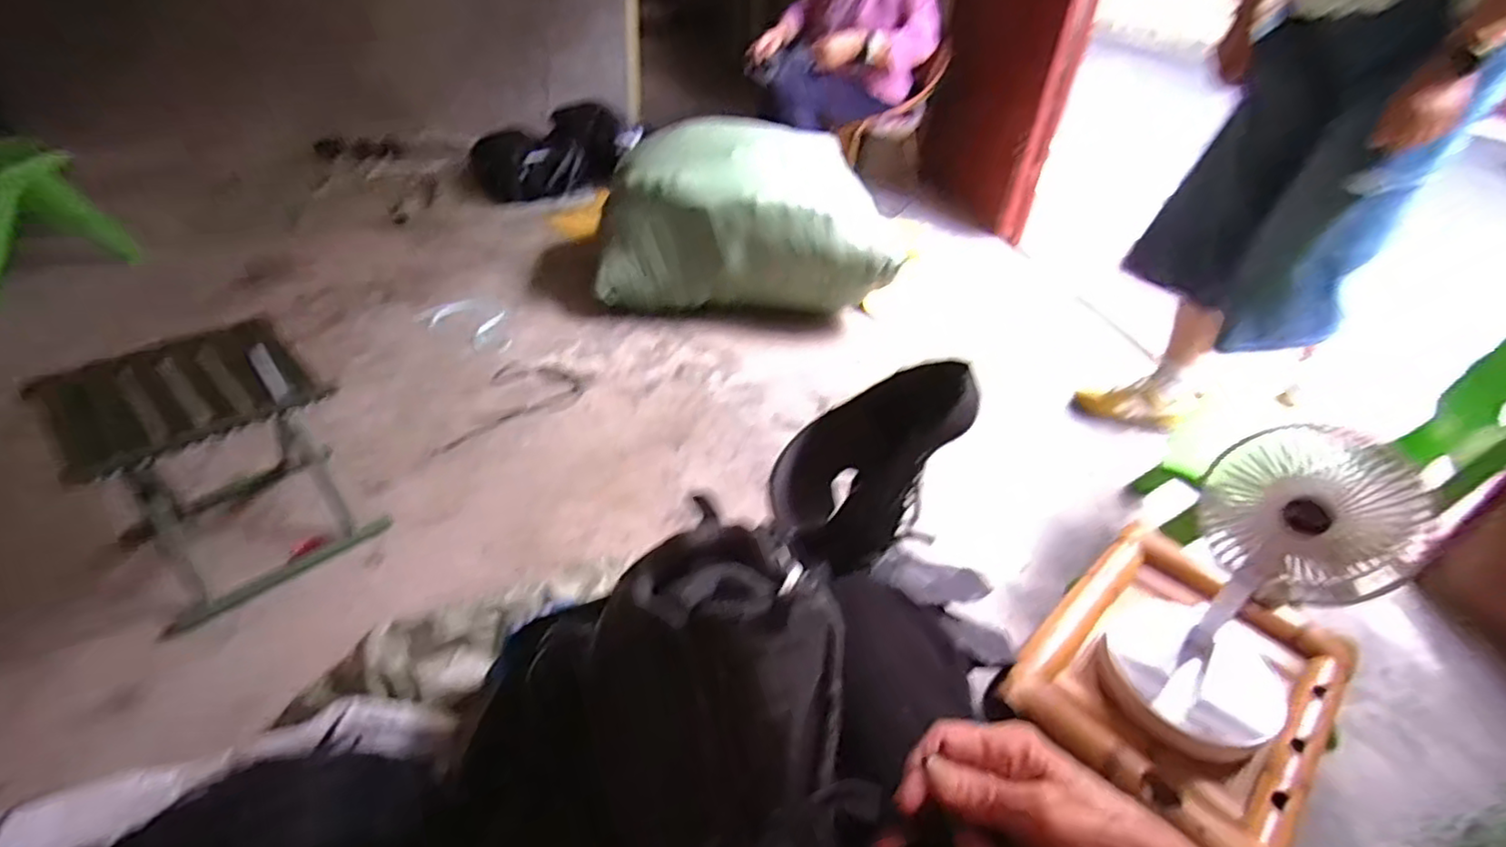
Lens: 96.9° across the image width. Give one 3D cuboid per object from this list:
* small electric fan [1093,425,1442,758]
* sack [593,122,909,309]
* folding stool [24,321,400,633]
[{"bbox_3d":[0.489,0.185,0.670,0.214,0.291,0.165,-27,48,-35],"label":"small electric fan"},{"bbox_3d":[0.006,-0.533,1.764,0.755,0.376,0.420,7,37,1],"label":"sack"},{"bbox_3d":[-0.791,0.065,1.000,0.272,0.306,0.292,30,43,28],"label":"folding stool"}]

